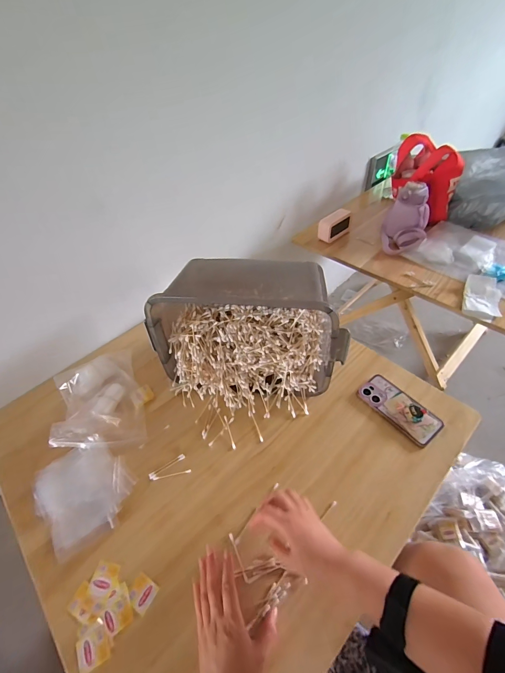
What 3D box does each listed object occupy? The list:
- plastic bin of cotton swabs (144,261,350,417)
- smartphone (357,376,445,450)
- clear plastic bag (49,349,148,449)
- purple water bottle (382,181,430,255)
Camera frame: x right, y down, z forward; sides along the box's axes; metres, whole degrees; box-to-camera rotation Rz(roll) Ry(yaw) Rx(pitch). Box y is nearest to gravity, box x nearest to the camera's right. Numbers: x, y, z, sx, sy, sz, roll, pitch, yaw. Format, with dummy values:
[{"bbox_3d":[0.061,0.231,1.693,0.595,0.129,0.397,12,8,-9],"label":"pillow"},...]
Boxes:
[{"bbox_3d":[-0.009,-0.019,0.680,0.404,0.232,0.281,3,48,9],"label":"plastic bin of cotton swabs"},{"bbox_3d":[0.305,0.147,0.648,0.079,0.017,0.162,-31,52,-21],"label":"smartphone"},{"bbox_3d":[-0.344,0.146,0.698,0.179,0.055,0.246,-19,48,-11],"label":"clear plastic bag"},{"bbox_3d":[0.518,-0.392,1.032,0.123,0.174,0.143,6,48,12],"label":"purple water bottle"}]

